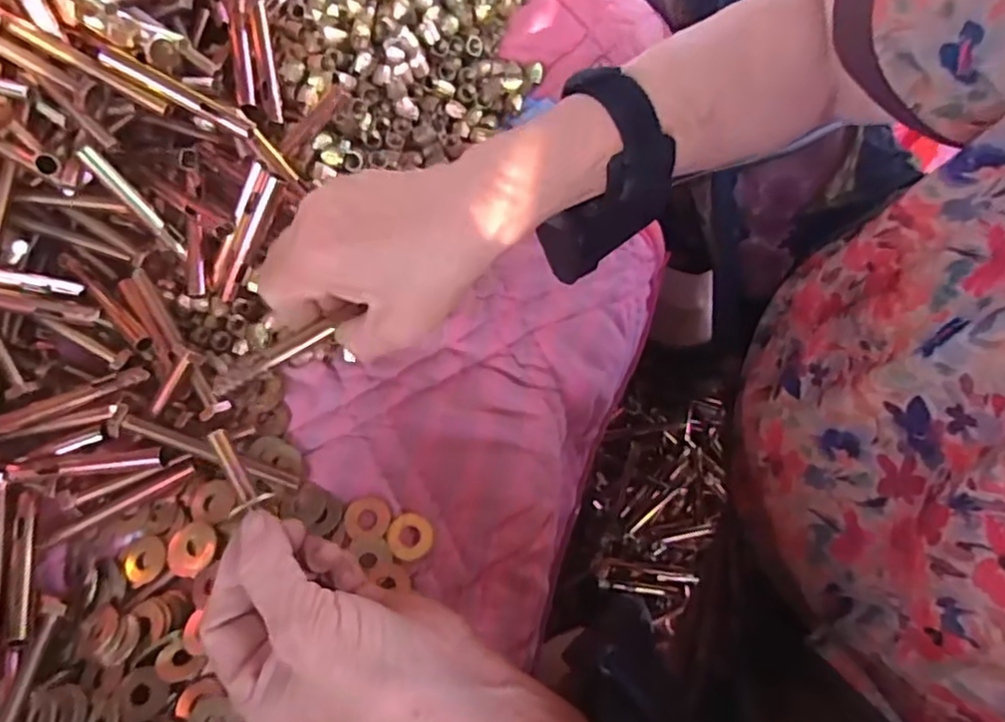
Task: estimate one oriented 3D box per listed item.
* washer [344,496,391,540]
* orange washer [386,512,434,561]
[{"bbox_3d":[-0.072,0.084,0.348,0.024,0.004,0.022,-3,72,0],"label":"washer"},{"bbox_3d":[-0.049,0.092,0.343,0.024,0.004,0.024,-8,72,-1],"label":"orange washer"}]

